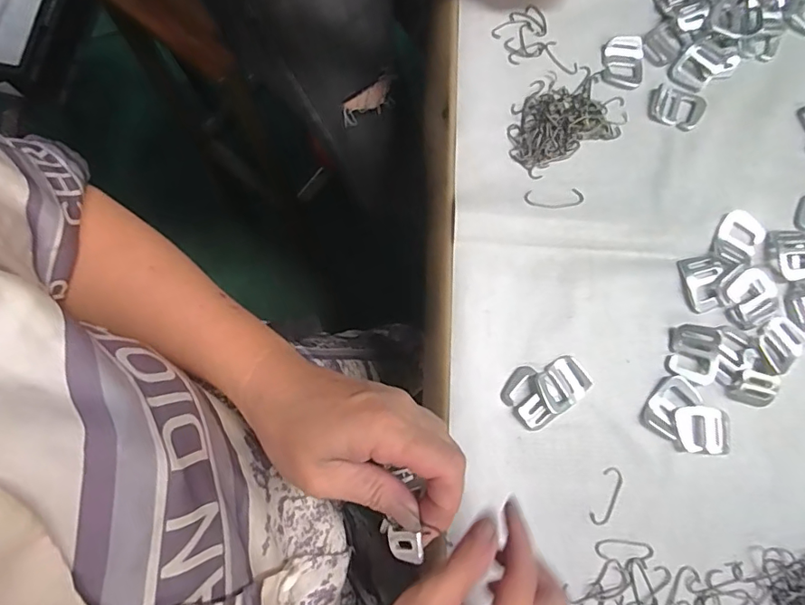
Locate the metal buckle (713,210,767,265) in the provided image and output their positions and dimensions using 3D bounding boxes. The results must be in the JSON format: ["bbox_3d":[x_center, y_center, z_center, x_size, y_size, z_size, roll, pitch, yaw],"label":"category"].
[{"bbox_3d":[0.279,-0.054,0.417,0.036,0.007,0.047,34,82,6],"label":"metal buckle"}]

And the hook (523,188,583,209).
[{"bbox_3d":[0.127,-0.087,0.422,0.050,0.004,0.017,-4,80,0],"label":"hook"}]

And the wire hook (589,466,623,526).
[{"bbox_3d":[0.154,0.147,0.382,0.015,0.004,0.044,24,81,5],"label":"wire hook"}]

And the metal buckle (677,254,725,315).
[{"bbox_3d":[0.246,-0.016,0.410,0.032,0.004,0.044,-9,80,-1],"label":"metal buckle"}]

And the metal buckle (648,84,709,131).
[{"bbox_3d":[0.239,-0.168,0.438,0.048,0.004,0.034,18,80,4],"label":"metal buckle"}]

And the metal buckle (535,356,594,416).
[{"bbox_3d":[0.125,0.063,0.392,0.045,0.012,0.034,-35,81,-6],"label":"metal buckle"}]

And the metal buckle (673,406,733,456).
[{"bbox_3d":[0.231,0.098,0.388,0.041,0.010,0.035,8,80,2],"label":"metal buckle"}]

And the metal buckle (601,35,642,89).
[{"bbox_3d":[0.195,-0.213,0.445,0.034,0.005,0.048,6,80,1],"label":"metal buckle"}]

